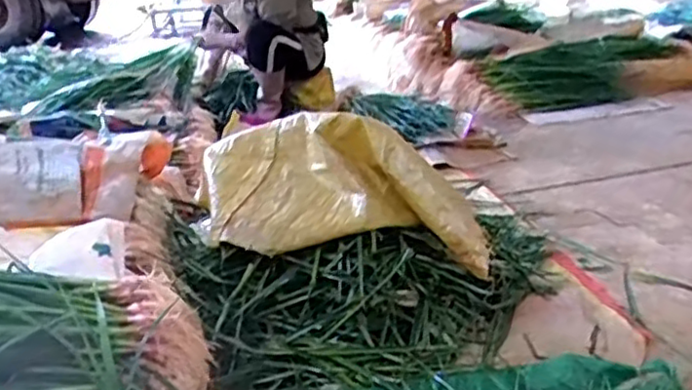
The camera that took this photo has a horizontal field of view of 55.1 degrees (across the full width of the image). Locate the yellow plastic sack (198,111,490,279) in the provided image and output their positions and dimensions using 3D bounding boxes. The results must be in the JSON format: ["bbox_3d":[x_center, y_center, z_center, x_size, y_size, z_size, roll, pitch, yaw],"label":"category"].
[{"bbox_3d":[-0.032,-0.020,1.187,0.546,0.210,0.249,4,22,21],"label":"yellow plastic sack"}]

